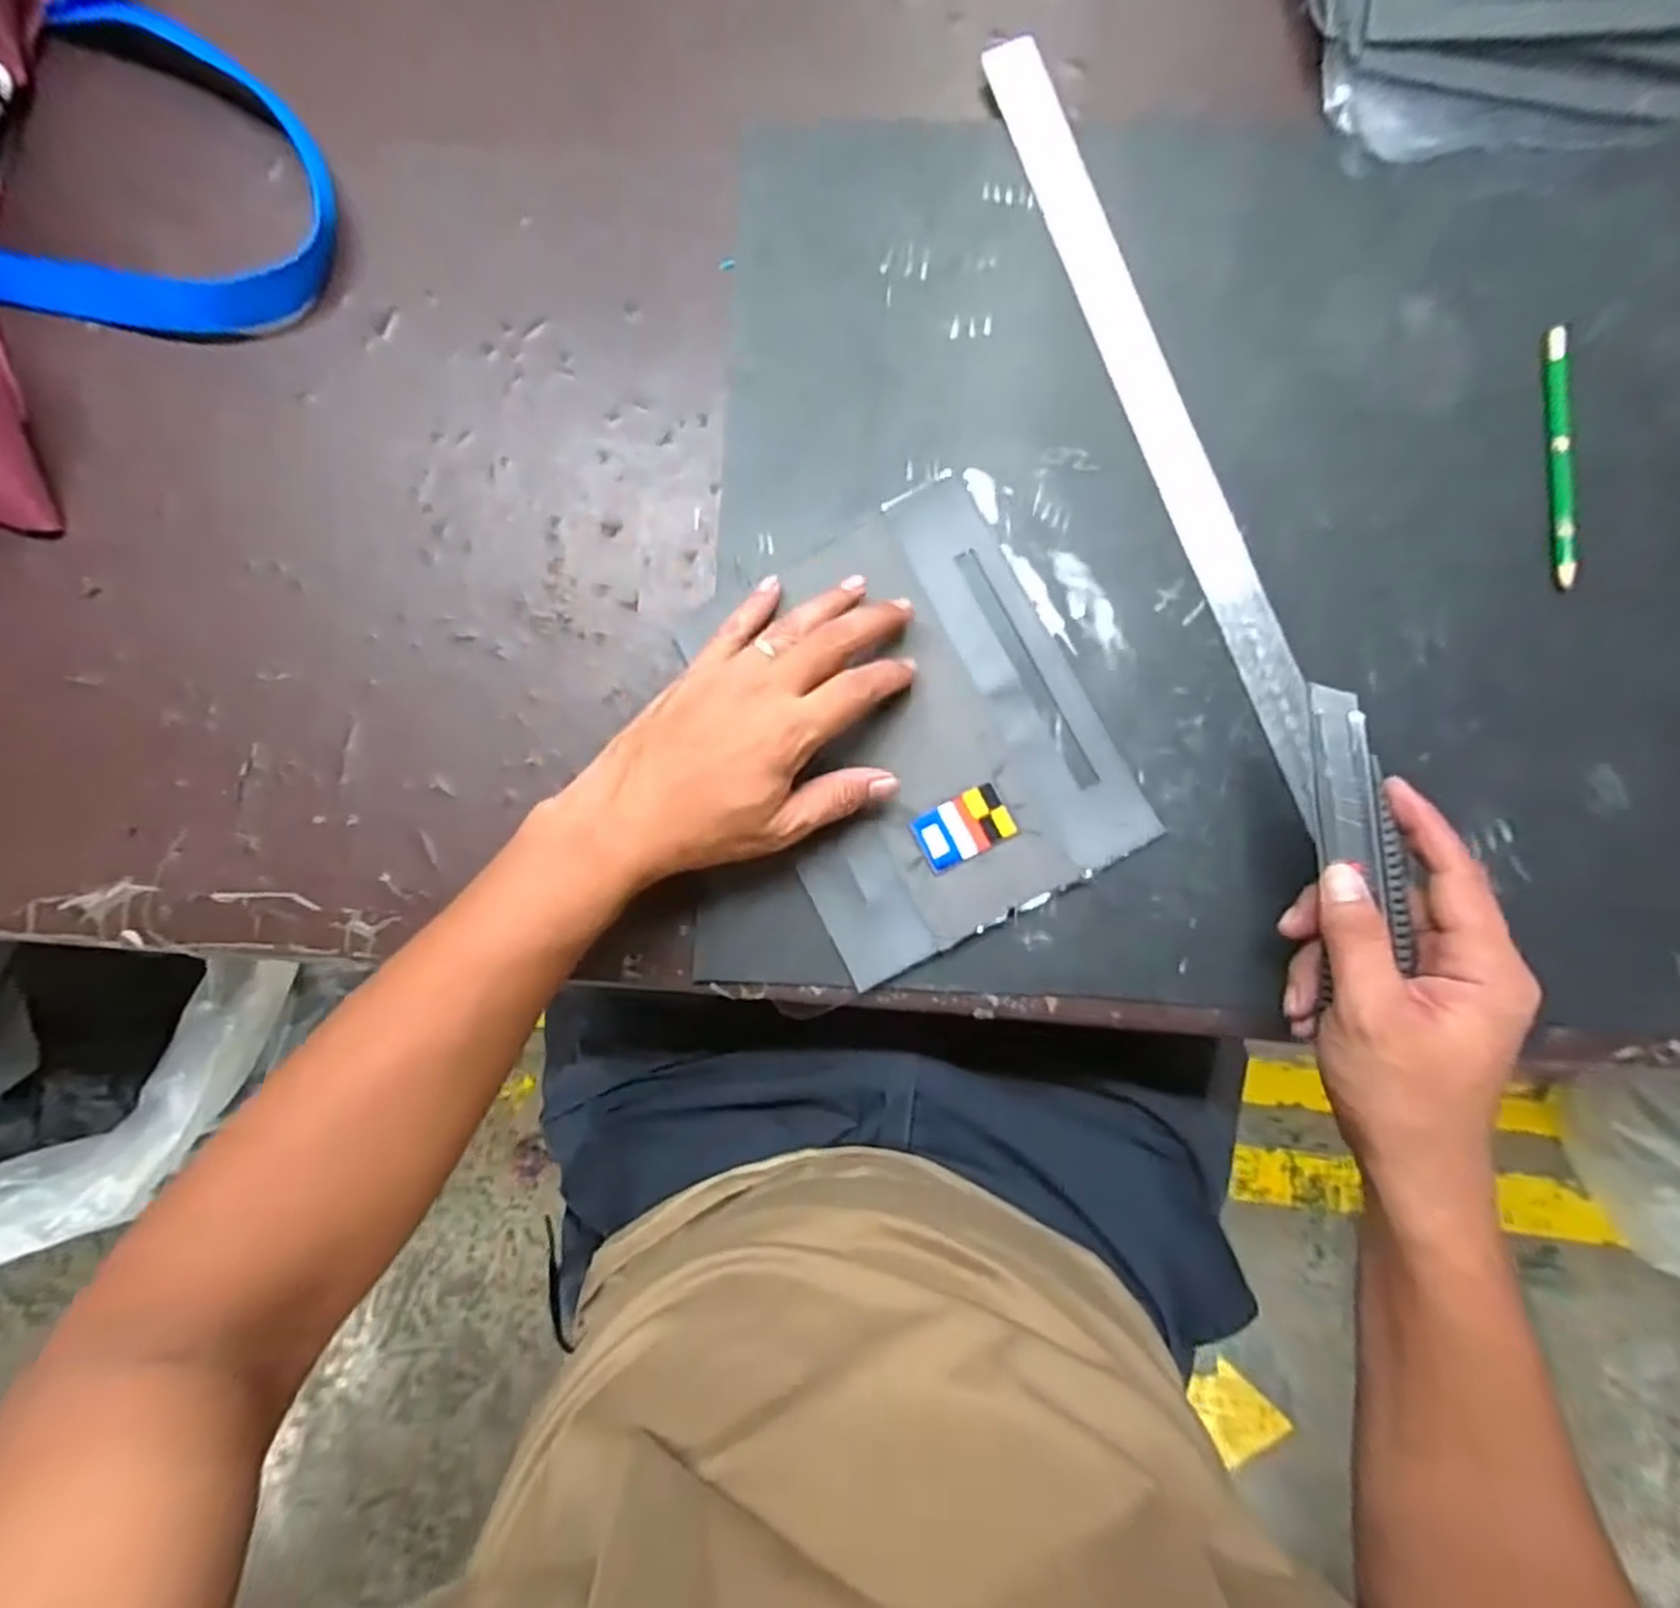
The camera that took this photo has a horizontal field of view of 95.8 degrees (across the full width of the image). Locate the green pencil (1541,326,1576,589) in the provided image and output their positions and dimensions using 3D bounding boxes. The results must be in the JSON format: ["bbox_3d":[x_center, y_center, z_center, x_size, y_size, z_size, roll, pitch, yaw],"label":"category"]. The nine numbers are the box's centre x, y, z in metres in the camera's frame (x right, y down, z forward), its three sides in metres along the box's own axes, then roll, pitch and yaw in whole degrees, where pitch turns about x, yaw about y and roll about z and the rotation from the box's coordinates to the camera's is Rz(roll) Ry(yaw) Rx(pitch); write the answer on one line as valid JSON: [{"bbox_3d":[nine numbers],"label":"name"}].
[{"bbox_3d":[0.374,-0.181,0.393,0.010,0.008,0.137,3,86,2],"label":"green pencil"}]

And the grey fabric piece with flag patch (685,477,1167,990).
[{"bbox_3d":[0.038,-0.041,0.398,0.171,0.010,0.216,-27,85,0],"label":"grey fabric piece with flag patch"}]

